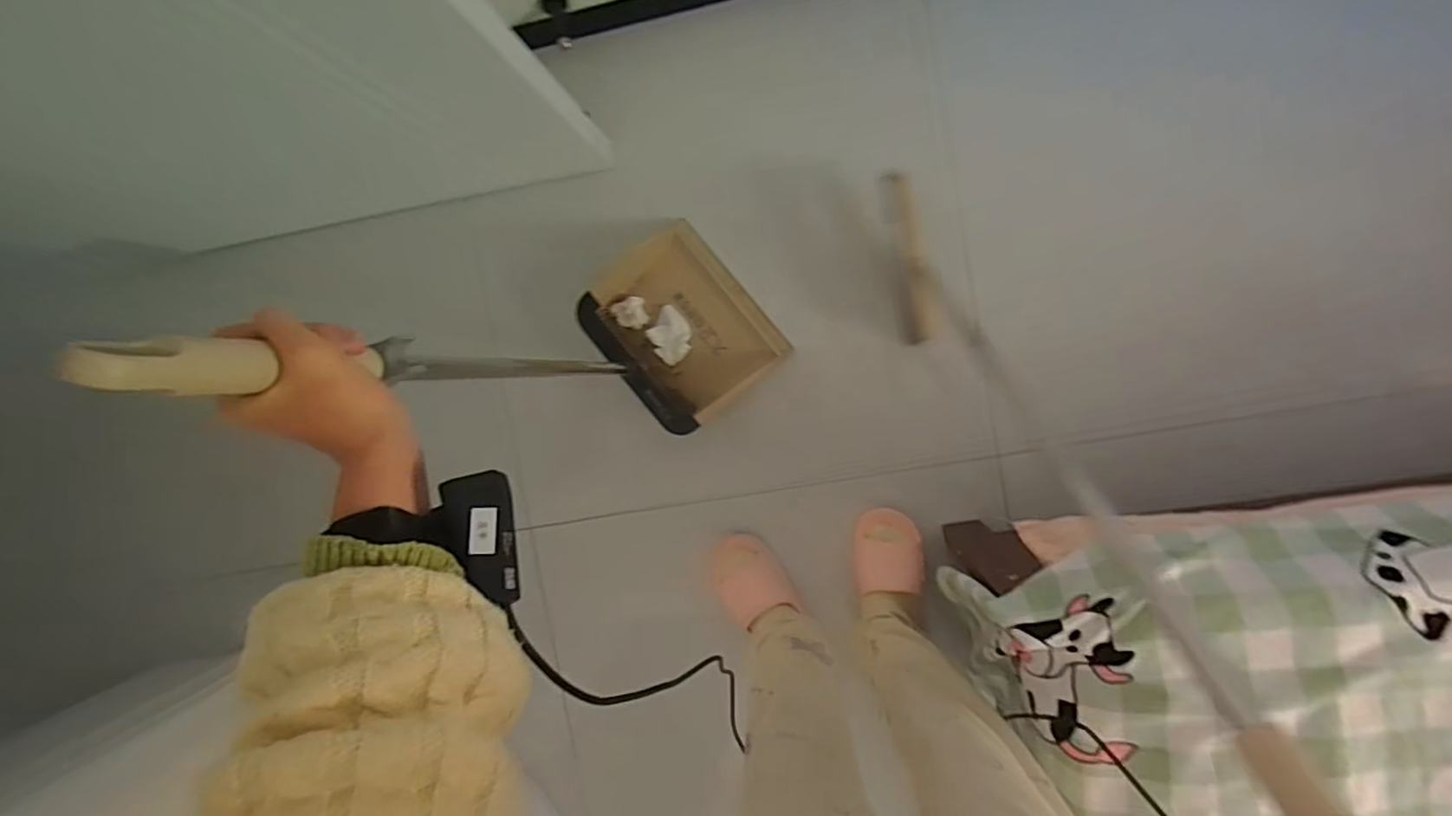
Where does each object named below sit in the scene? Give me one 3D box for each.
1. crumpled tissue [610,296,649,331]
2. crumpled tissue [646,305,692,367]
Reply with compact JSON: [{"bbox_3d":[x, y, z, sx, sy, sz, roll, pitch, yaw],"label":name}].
[{"bbox_3d":[-0.159,-0.160,1.075,0.051,0.023,0.053,-30,91,8],"label":"crumpled tissue"},{"bbox_3d":[-0.093,-0.120,1.063,0.078,0.032,0.075,41,97,2],"label":"crumpled tissue"}]

